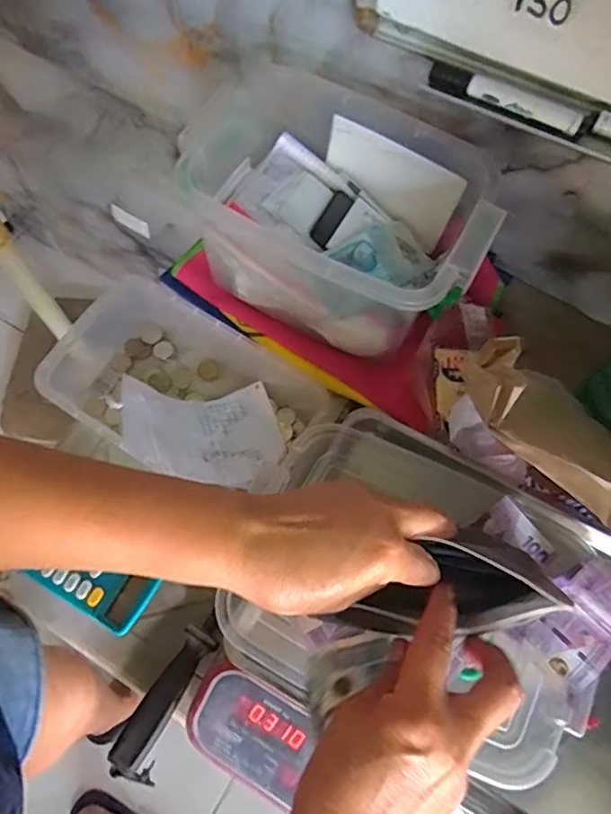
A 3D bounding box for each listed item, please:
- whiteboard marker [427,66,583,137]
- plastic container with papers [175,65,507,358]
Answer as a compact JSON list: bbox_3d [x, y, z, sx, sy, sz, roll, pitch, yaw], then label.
[{"bbox_3d":[0.168,-0.262,0.482,0.133,0.012,0.022,24,71,8],"label":"whiteboard marker"},{"bbox_3d":[0.033,-0.187,0.587,0.288,0.145,0.191,34,72,11],"label":"plastic container with papers"}]

